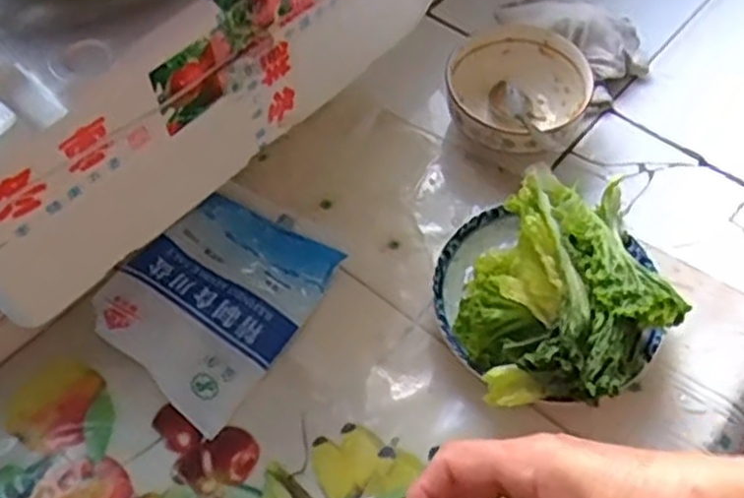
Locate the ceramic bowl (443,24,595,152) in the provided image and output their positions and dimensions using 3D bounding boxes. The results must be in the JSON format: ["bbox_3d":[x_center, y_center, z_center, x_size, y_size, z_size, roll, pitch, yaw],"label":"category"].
[{"bbox_3d":[0.111,-0.118,0.609,0.107,0.059,0.111,1,57,-1],"label":"ceramic bowl"}]

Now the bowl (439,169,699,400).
[{"bbox_3d":[0.120,0.019,0.508,0.149,0.073,0.176,10,57,5],"label":"bowl"}]

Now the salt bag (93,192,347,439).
[{"bbox_3d":[-0.105,0.028,0.526,0.112,0.032,0.152,28,61,16],"label":"salt bag"}]

